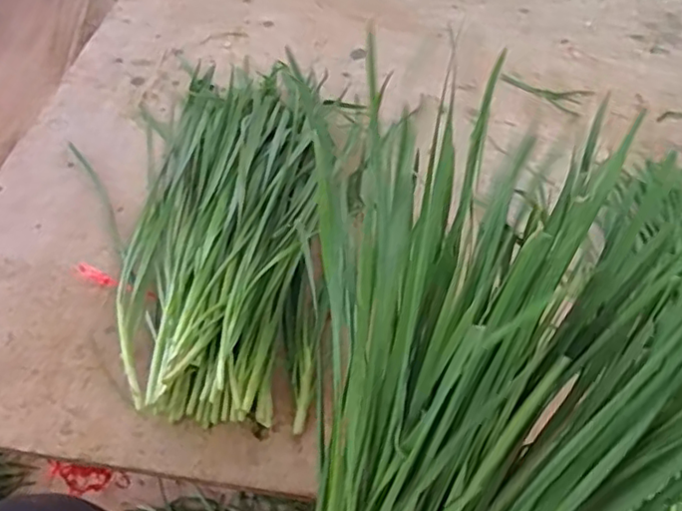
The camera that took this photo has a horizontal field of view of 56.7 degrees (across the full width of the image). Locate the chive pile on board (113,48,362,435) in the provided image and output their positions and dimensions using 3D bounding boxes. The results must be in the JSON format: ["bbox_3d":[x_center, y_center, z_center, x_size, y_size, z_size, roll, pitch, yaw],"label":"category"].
[{"bbox_3d":[-0.086,-0.057,0.576,0.200,0.041,0.422,6,52,2],"label":"chive pile on board"}]

